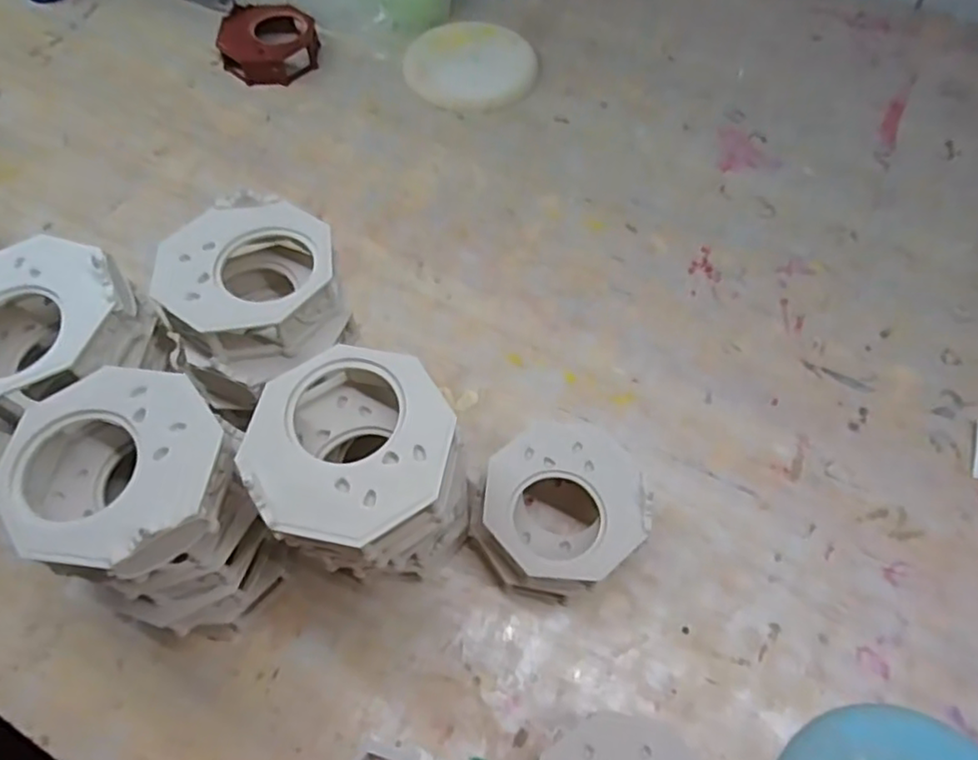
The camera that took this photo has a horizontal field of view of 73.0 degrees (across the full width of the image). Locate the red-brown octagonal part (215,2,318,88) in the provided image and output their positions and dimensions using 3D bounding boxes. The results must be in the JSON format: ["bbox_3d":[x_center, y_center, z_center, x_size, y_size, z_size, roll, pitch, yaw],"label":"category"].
[{"bbox_3d":[-0.274,-0.422,0.824,0.118,0.039,0.108,-11,60,-8],"label":"red-brown octagonal part"}]

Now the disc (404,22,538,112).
[{"bbox_3d":[-0.021,-0.393,0.826,0.156,0.027,0.156,1,60,-1],"label":"disc"}]

